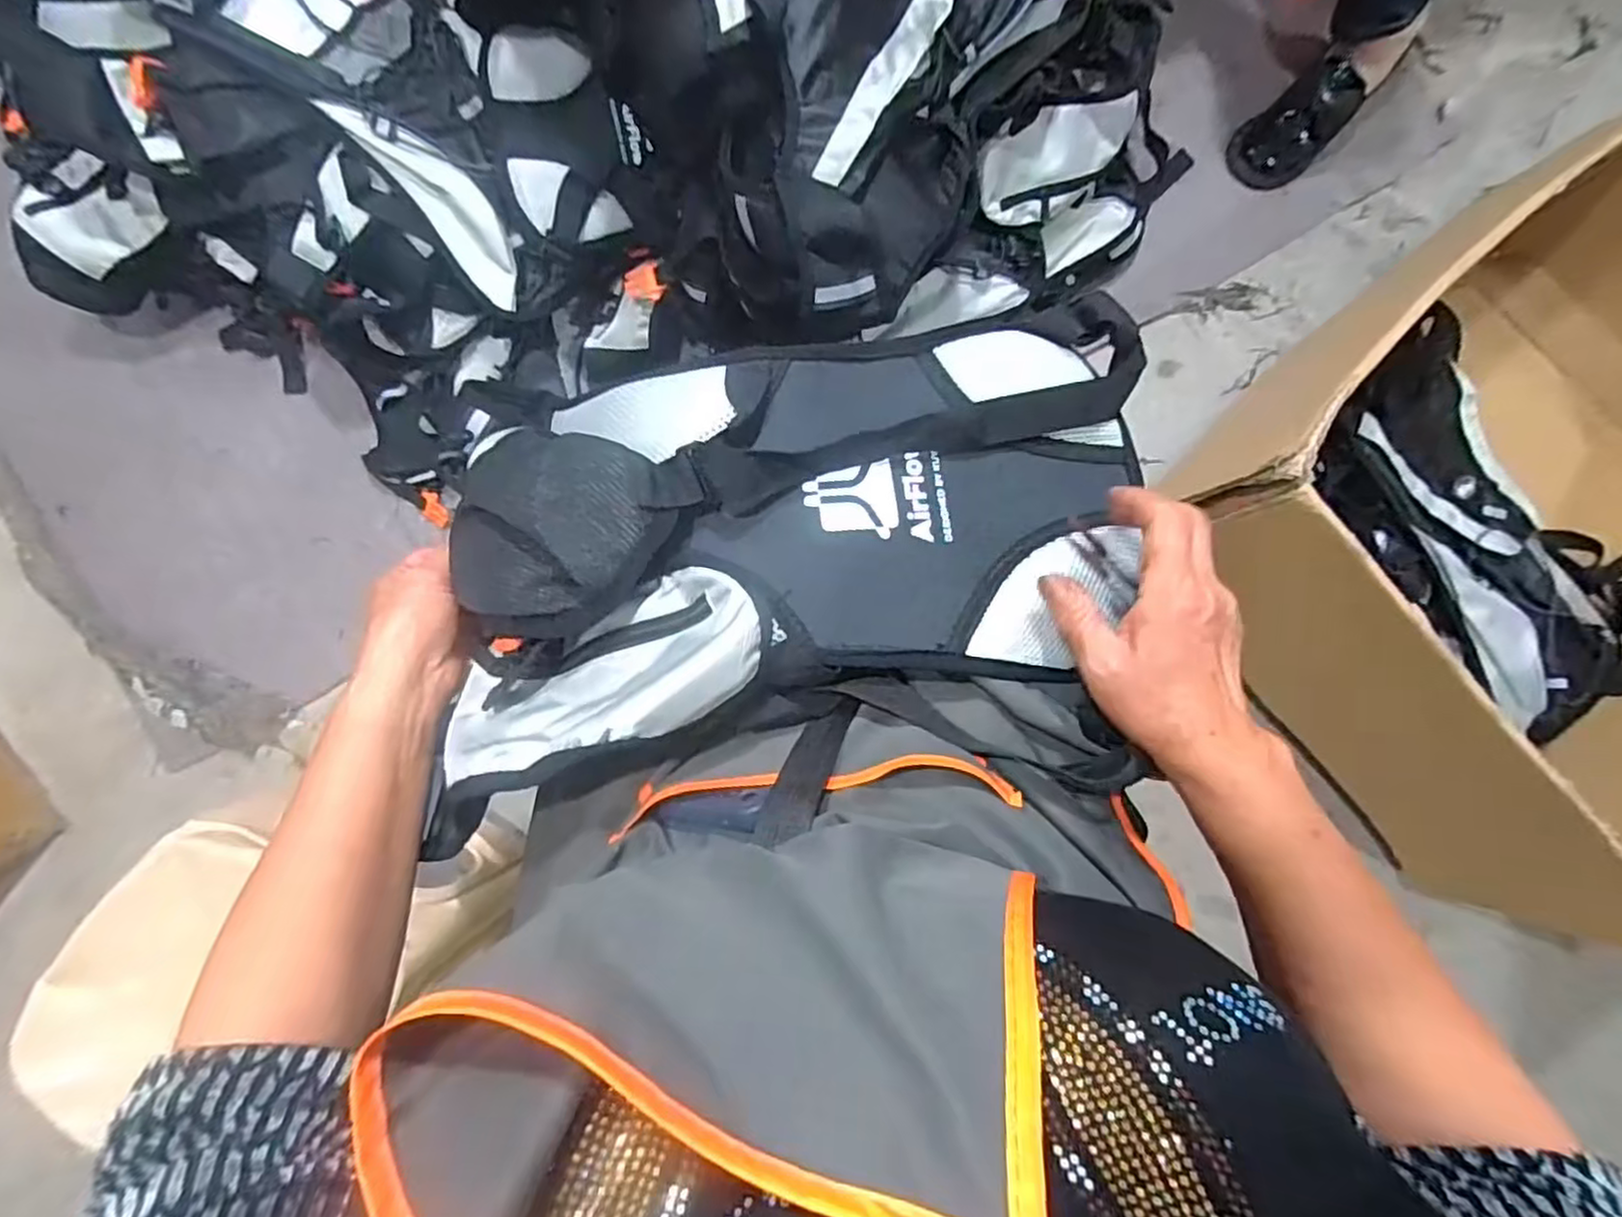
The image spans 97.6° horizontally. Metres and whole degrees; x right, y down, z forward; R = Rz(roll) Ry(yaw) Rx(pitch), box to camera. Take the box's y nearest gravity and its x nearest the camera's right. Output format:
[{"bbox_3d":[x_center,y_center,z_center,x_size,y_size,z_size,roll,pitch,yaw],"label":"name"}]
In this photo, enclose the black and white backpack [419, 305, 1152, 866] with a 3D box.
[{"bbox_3d":[-0.001,-0.035,0.381,0.398,0.084,0.229,-7,83,-3],"label":"black and white backpack"}]

